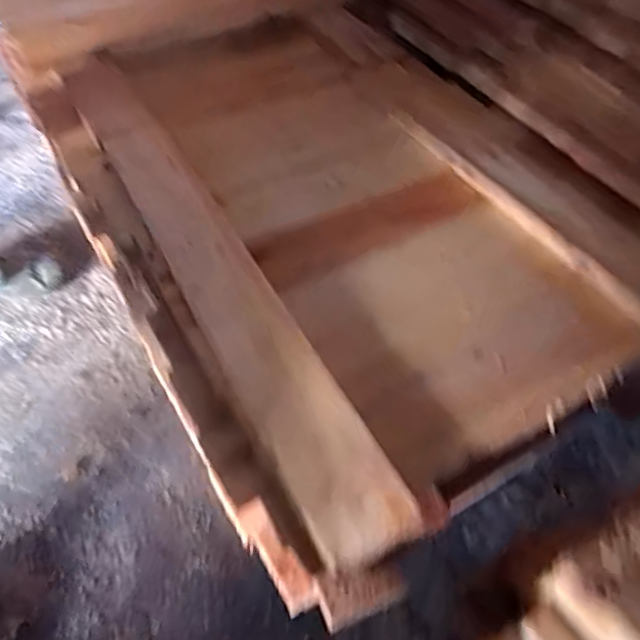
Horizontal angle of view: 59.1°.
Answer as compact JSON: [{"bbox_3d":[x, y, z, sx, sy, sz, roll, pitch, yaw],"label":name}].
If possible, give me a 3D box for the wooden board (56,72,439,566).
[{"bbox_3d":[-0.115,-0.071,0.536,0.083,0.030,0.633,-23,57,-21],"label":"wooden board"}]

